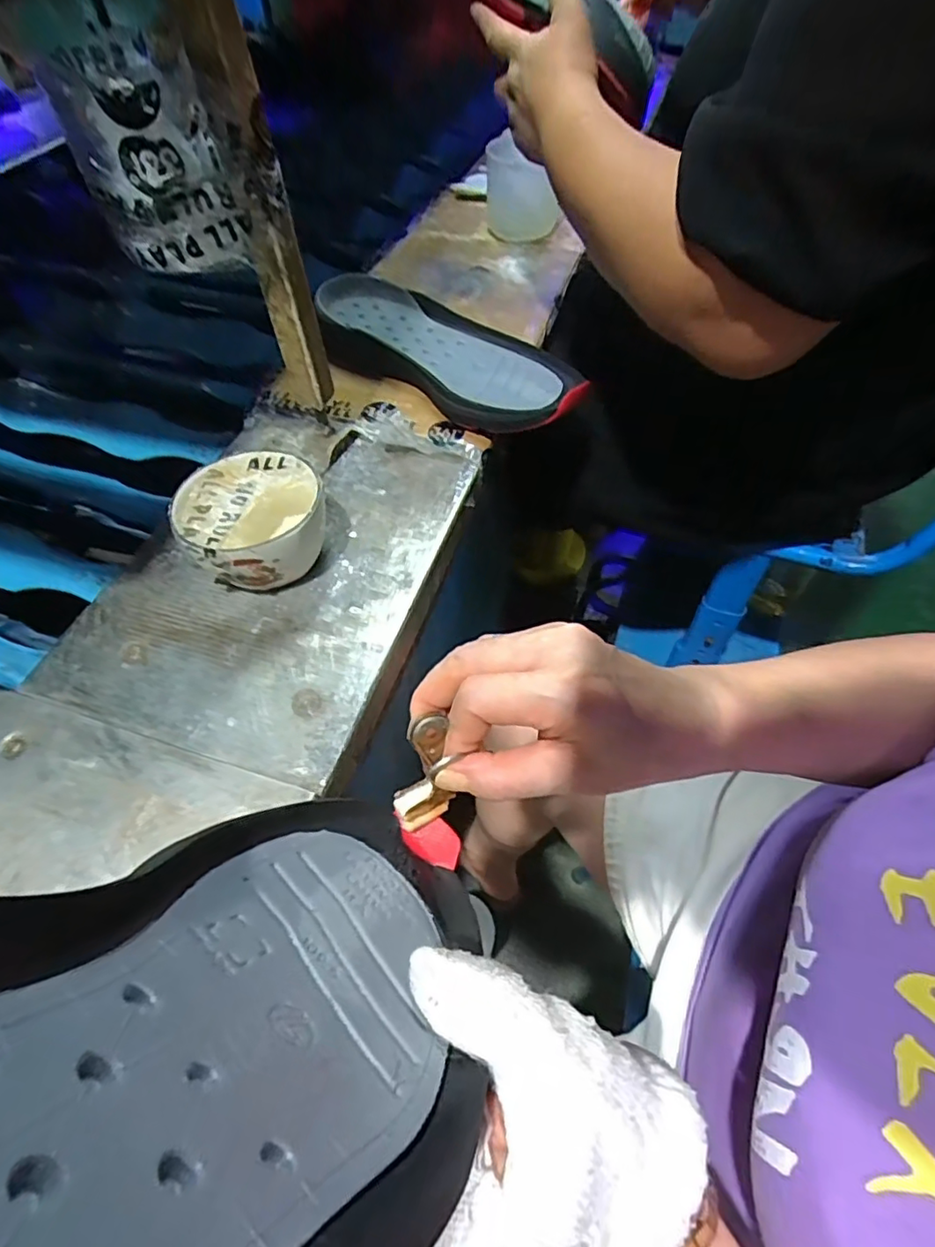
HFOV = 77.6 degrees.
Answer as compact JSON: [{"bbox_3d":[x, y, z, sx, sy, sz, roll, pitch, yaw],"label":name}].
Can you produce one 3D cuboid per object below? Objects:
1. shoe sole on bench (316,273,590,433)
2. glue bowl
[{"bbox_3d":[-0.025,-0.272,0.581,0.330,0.053,0.122,32,61,22],"label":"shoe sole on bench"},{"bbox_3d":[-0.161,-0.074,0.449,0.102,0.060,0.103,-1,55,1],"label":"glue bowl"}]

